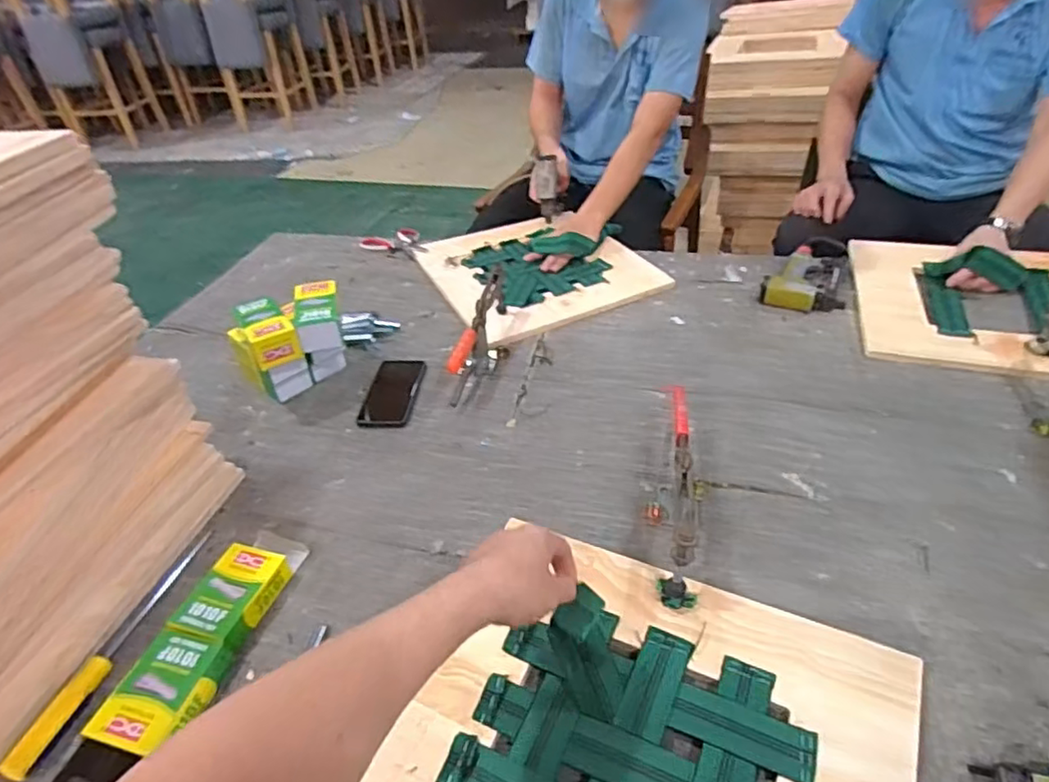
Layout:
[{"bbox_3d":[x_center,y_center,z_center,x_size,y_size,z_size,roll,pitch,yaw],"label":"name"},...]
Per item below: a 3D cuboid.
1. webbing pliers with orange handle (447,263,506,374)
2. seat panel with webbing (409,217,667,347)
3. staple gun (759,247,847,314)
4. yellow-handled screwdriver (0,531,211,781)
[{"bbox_3d":[-0.071,-0.111,1.055,0.024,0.111,0.301,4,38,11],"label":"webbing pliers with orange handle"},{"bbox_3d":[0.029,-0.251,1.298,0.434,0.027,0.440,-15,39,-14],"label":"seat panel with webbing"},{"bbox_3d":[0.527,-0.212,1.175,0.137,0.041,0.210,12,40,21],"label":"staple gun"},{"bbox_3d":[-0.434,0.262,0.676,0.022,0.025,0.285,5,38,12],"label":"yellow-handled screwdriver"}]

